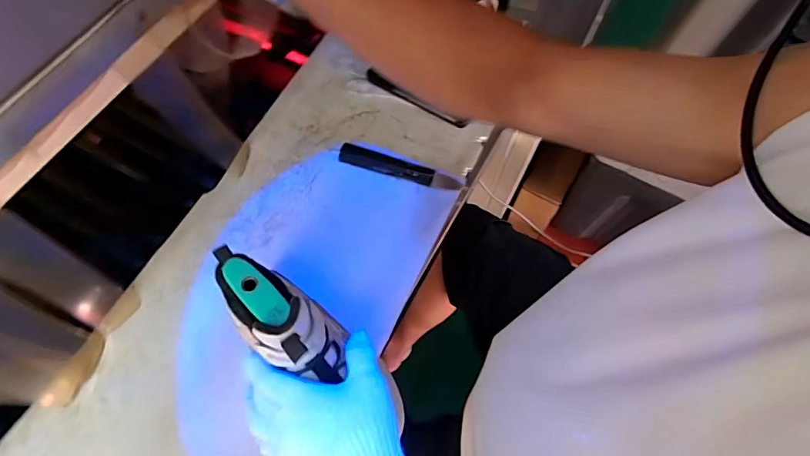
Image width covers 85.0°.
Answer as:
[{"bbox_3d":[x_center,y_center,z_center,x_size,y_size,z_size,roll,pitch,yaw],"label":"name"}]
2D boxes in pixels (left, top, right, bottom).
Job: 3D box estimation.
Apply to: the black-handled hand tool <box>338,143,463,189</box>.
[{"bbox_3d":[-0.008,-0.077,0.590,0.165,0.016,0.026,18,68,7],"label":"black-handled hand tool"}]

